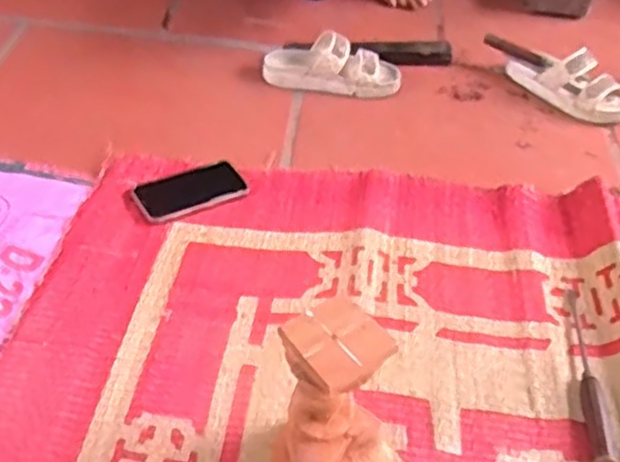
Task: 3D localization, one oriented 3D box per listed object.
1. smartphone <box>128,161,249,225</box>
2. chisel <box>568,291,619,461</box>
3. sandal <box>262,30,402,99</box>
[{"bbox_3d":[-0.165,-0.056,0.992,0.145,0.012,0.078,-21,49,-23],"label":"smartphone"},{"bbox_3d":[0.313,0.154,0.817,0.026,0.017,0.243,6,46,1],"label":"chisel"},{"bbox_3d":[0.038,-0.280,1.217,0.224,0.071,0.075,5,44,1],"label":"sandal"}]

